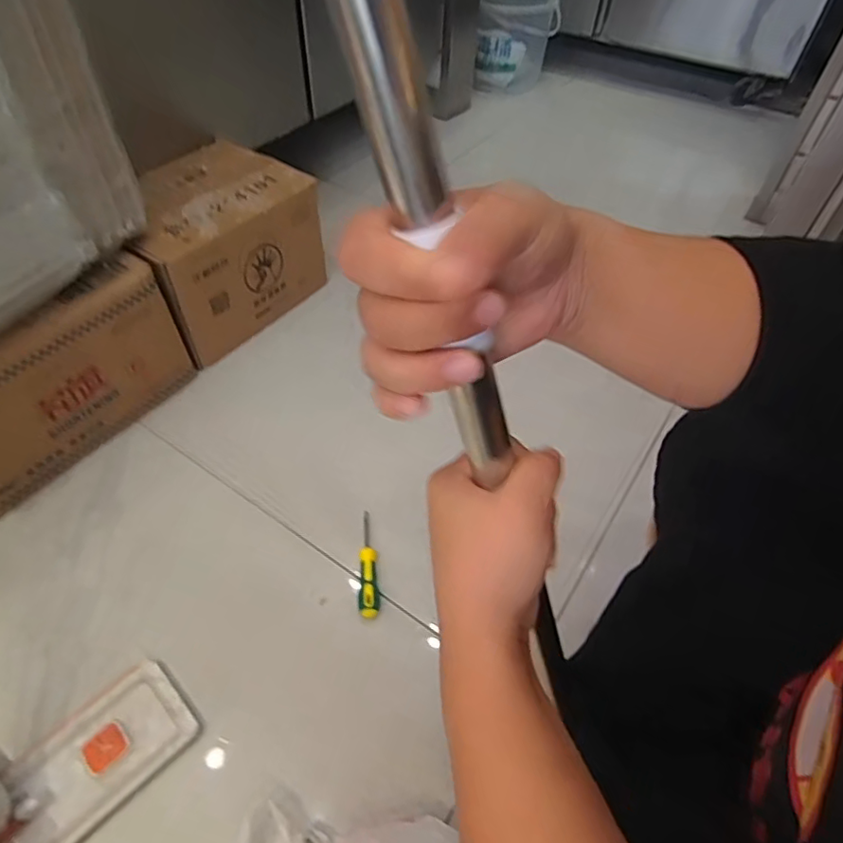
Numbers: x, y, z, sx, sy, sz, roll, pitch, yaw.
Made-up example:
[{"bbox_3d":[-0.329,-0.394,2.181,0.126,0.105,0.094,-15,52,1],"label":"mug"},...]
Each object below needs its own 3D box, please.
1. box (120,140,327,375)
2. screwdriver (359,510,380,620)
[{"bbox_3d":[-0.383,-0.327,1.044,0.263,0.216,0.326,36,58,24],"label":"box"},{"bbox_3d":[-0.073,0.194,0.773,0.025,0.023,0.153,-2,51,-4],"label":"screwdriver"}]

